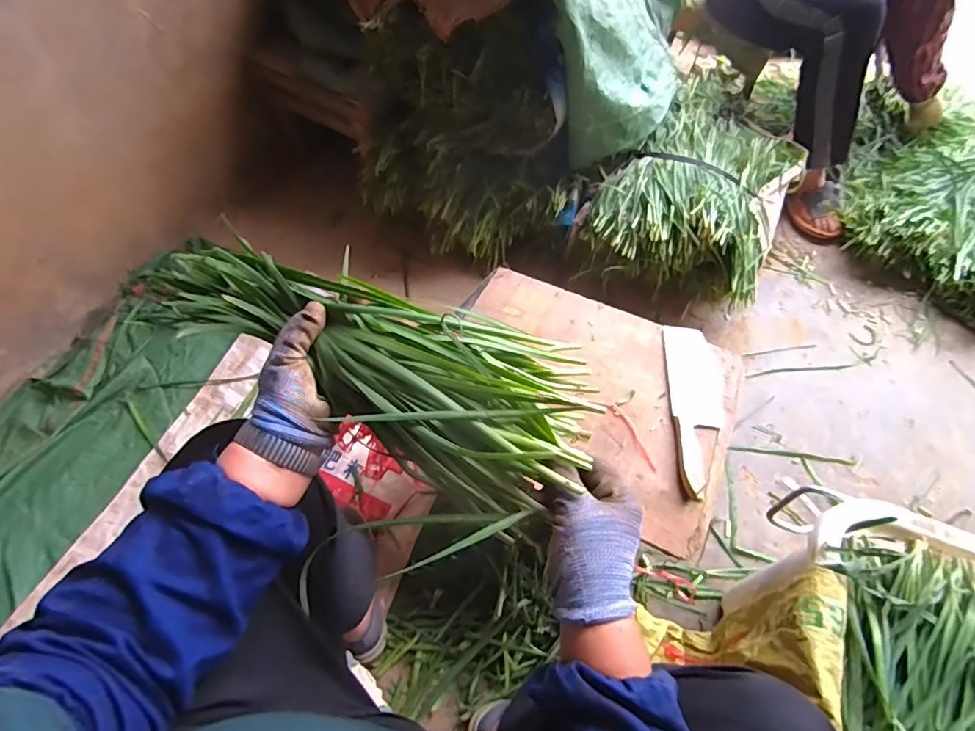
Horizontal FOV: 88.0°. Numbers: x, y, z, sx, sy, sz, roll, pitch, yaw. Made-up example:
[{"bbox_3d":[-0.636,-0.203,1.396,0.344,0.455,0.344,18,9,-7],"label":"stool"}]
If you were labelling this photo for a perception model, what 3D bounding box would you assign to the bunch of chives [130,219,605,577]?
[{"bbox_3d":[-0.110,-0.012,0.447,0.410,0.072,0.191,25,61,6],"label":"bunch of chives"}]

